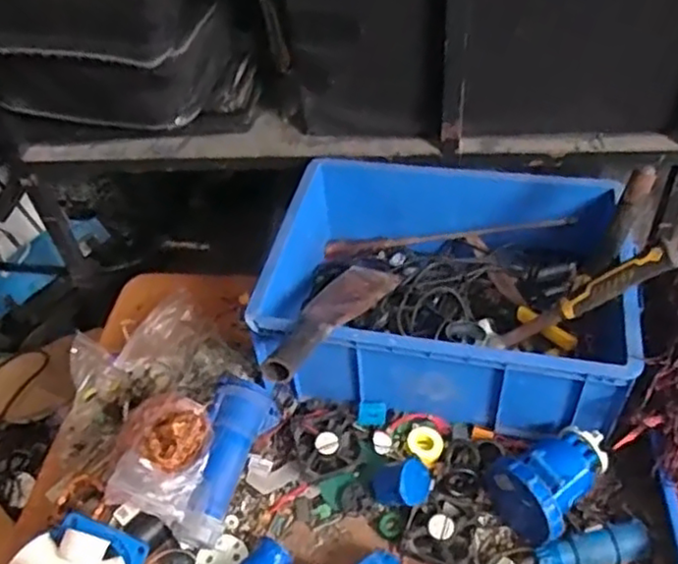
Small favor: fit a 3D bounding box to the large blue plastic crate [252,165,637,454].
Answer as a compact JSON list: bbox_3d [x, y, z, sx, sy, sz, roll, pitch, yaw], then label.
[{"bbox_3d":[0.154,0.007,0.975,0.471,0.163,0.404,7,47,12],"label":"large blue plastic crate"}]

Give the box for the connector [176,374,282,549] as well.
[{"bbox_3d":[-0.149,0.225,0.856,0.074,0.075,0.211,12,48,16],"label":"connector"}]

